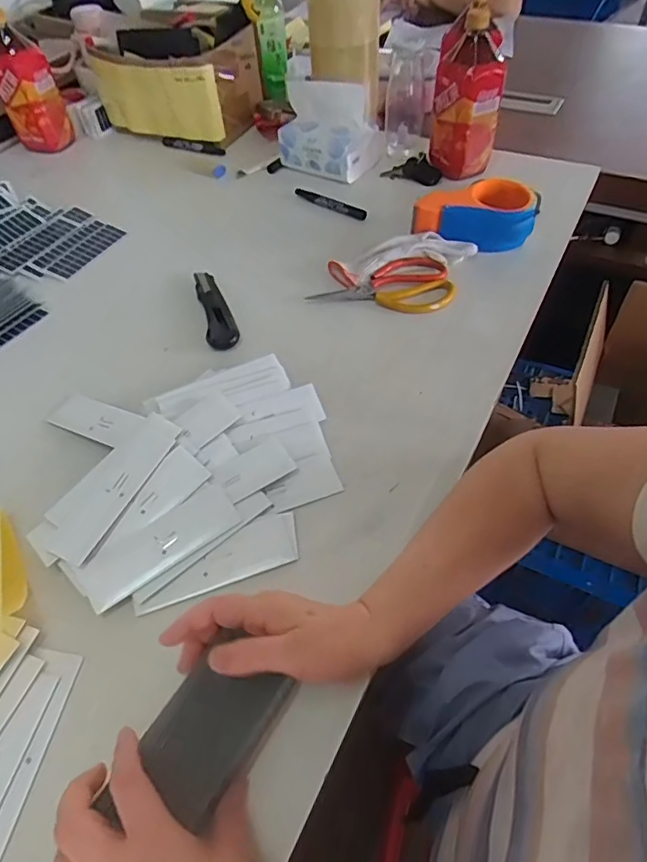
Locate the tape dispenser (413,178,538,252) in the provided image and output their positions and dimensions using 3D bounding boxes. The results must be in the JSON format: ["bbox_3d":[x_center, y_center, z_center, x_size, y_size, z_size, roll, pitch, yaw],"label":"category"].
[{"bbox_3d":[0.201,-0.287,0.720,0.168,0.073,0.073,-2,55,-7],"label":"tape dispenser"}]

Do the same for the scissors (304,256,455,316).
[{"bbox_3d":[0.076,-0.189,0.674,0.173,0.015,0.094,2,52,5],"label":"scissors"}]

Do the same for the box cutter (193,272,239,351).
[{"bbox_3d":[-0.138,-0.155,0.666,0.036,0.015,0.150,-17,52,-10],"label":"box cutter"}]

